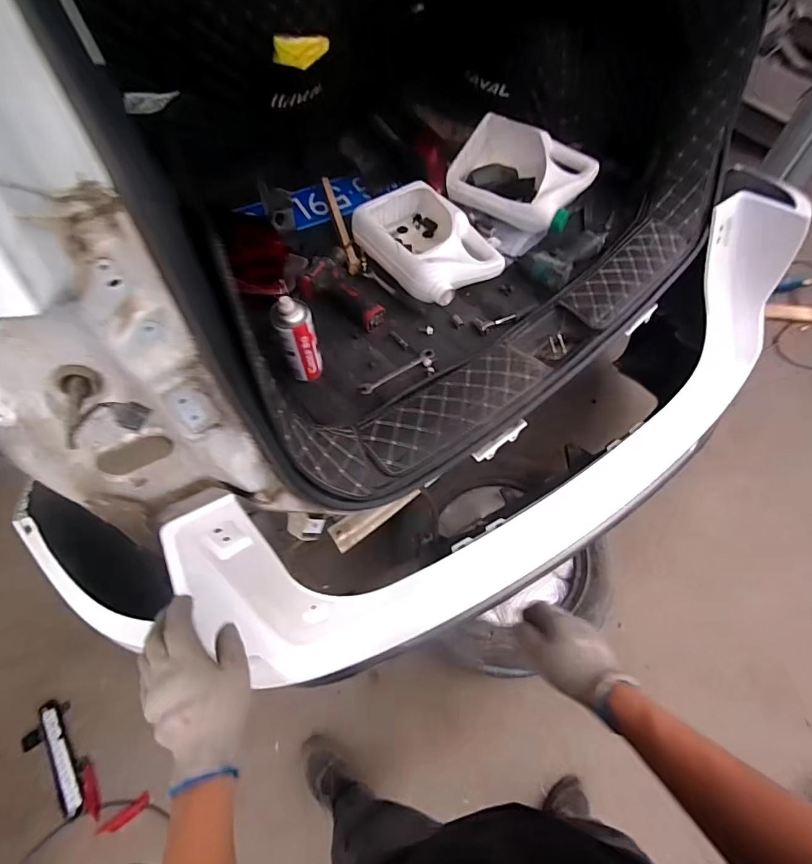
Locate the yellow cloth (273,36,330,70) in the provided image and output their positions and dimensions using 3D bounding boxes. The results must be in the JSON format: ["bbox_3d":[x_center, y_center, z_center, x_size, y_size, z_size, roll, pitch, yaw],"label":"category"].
[{"bbox_3d":[-0.212,-0.786,0.916,0.124,0.053,0.027,-28,62,-14],"label":"yellow cloth"}]

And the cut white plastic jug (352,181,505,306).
[{"bbox_3d":[0.043,-0.420,0.970,0.229,0.088,0.306,-34,64,-18],"label":"cut white plastic jug"}]

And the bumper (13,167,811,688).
[{"bbox_3d":[0.311,-0.022,0.899,1.394,0.445,0.378,-27,62,-16],"label":"bumper"}]

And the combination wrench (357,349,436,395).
[{"bbox_3d":[-0.015,-0.117,0.857,0.169,0.004,0.027,-32,63,-16],"label":"combination wrench"}]

